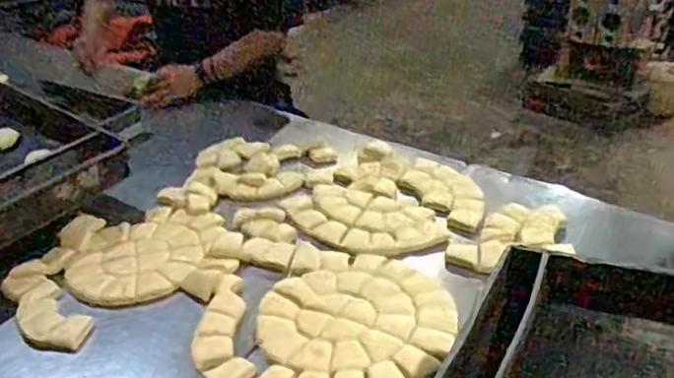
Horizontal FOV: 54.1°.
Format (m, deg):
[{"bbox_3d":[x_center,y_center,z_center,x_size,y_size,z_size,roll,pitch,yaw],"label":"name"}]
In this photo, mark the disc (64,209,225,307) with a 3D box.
[{"bbox_3d":[-0.303,0.101,1.038,0.191,0.018,0.237,3,33,11],"label":"disc"}]

